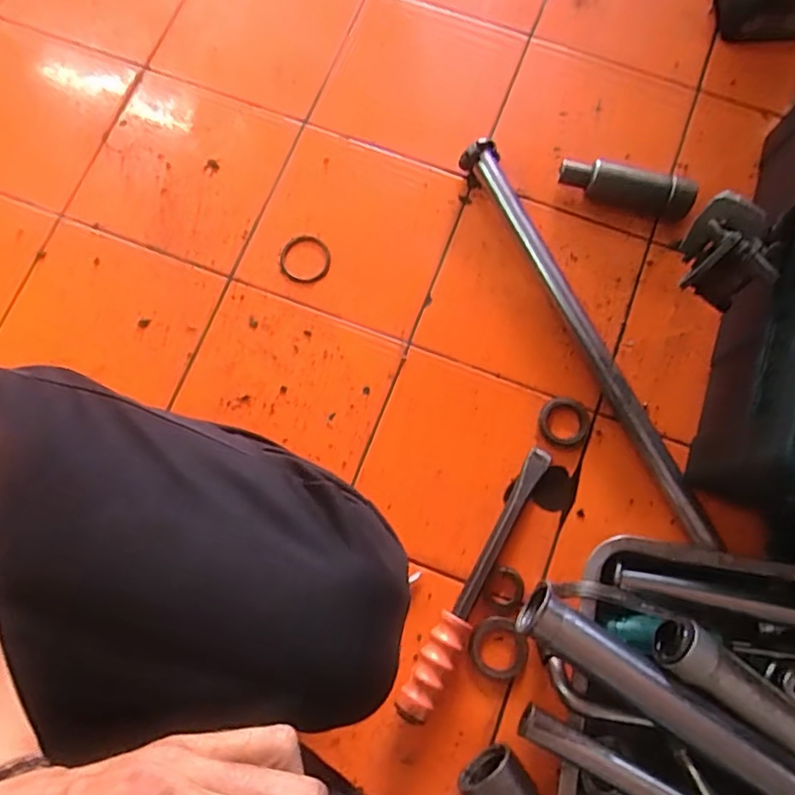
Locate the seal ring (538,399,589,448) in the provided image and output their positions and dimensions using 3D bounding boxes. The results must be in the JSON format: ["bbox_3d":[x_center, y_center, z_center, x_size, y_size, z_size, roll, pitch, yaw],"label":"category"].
[{"bbox_3d":[0.165,0.025,0.584,0.048,0.009,0.048,0,77,0],"label":"seal ring"}]

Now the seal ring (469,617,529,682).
[{"bbox_3d":[0.092,0.229,0.536,0.050,0.004,0.054,0,77,0],"label":"seal ring"}]

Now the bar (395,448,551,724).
[{"bbox_3d":[0.073,0.162,0.539,0.028,0.036,0.264,28,79,6],"label":"bar"}]

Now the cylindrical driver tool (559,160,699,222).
[{"bbox_3d":[0.242,-0.223,0.629,0.137,0.038,0.038,18,78,4],"label":"cylindrical driver tool"}]

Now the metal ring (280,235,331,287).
[{"bbox_3d":[-0.098,-0.146,0.624,0.052,0.006,0.054,0,77,0],"label":"metal ring"}]

